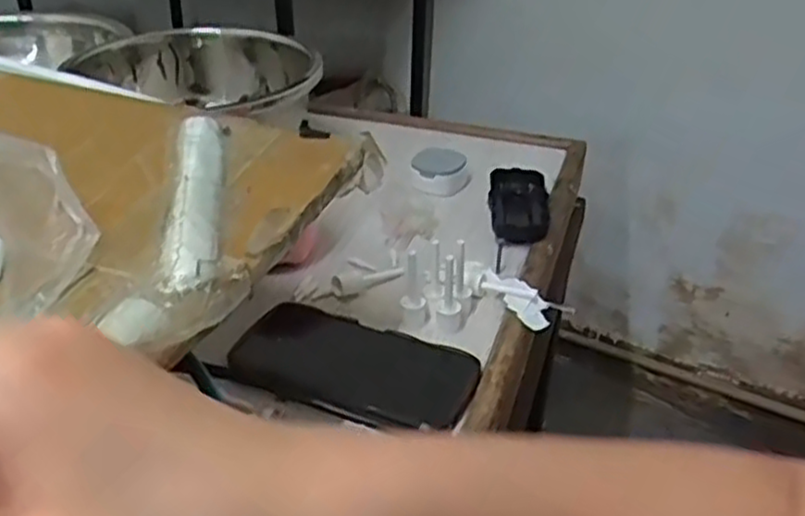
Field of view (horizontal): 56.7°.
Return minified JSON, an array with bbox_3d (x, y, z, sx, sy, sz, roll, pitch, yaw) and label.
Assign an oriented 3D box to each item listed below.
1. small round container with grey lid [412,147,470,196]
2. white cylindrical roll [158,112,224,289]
[{"bbox_3d":[0.040,-0.089,0.768,0.055,0.030,0.047,-2,33,-6],"label":"small round container with grey lid"},{"bbox_3d":[-0.113,-0.038,0.411,0.025,0.014,0.171,-4,33,-8],"label":"white cylindrical roll"}]

